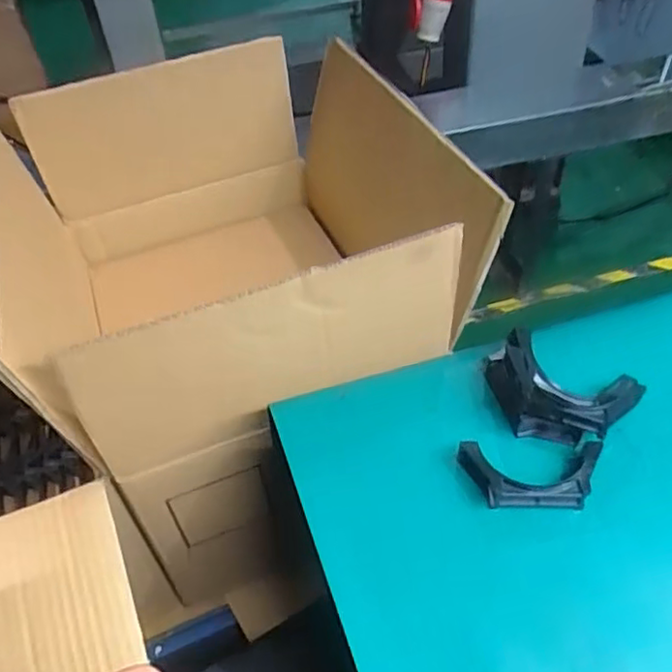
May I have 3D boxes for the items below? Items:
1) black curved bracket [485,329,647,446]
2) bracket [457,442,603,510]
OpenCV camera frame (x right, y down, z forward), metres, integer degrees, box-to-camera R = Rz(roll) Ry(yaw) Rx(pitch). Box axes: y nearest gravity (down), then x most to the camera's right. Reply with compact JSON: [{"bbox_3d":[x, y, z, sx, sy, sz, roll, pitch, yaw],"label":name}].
[{"bbox_3d":[0.153,0.038,0.464,0.105,0.044,0.066,22,52,23],"label":"black curved bracket"},{"bbox_3d":[0.128,0.090,0.429,0.091,0.021,0.039,-2,47,3],"label":"bracket"}]

